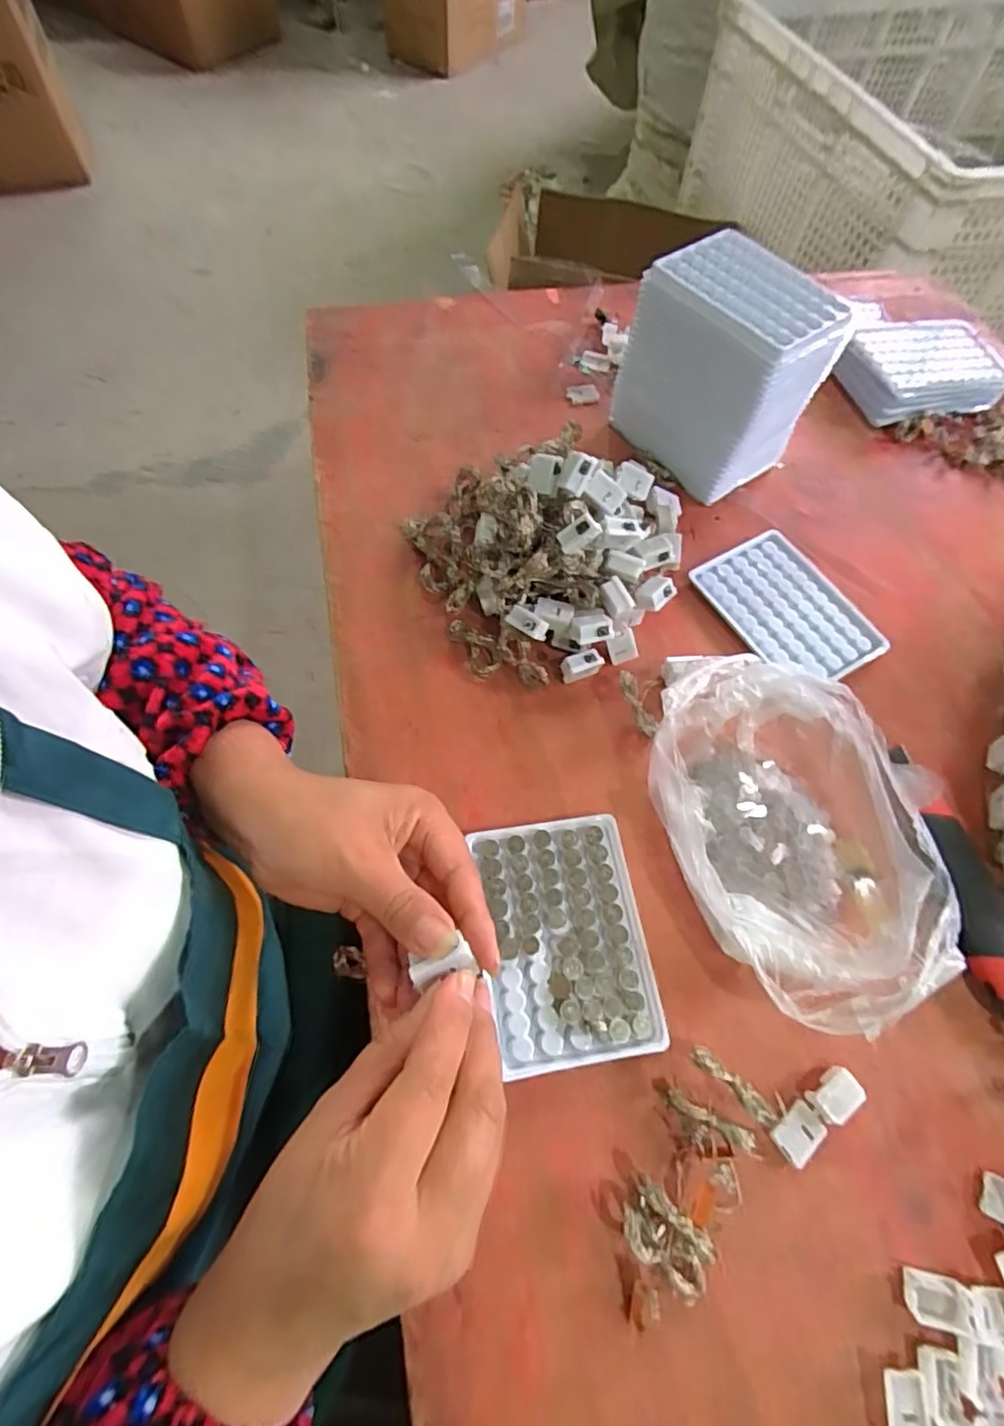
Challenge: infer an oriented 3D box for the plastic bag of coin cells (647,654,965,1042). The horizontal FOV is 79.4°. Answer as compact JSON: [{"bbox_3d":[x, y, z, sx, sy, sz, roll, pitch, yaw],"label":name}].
[{"bbox_3d":[0.169,0.064,0.366,0.136,0.060,0.219,-13,66,-9],"label":"plastic bag of coin cells"}]

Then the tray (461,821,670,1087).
[{"bbox_3d":[0.037,0.129,0.348,0.090,0.021,0.128,-7,66,-7],"label":"tray"}]

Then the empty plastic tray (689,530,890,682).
[{"bbox_3d":[0.221,-0.080,0.466,0.096,0.008,0.129,-28,70,-15],"label":"empty plastic tray"}]

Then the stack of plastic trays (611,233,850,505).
[{"bbox_3d":[0.175,-0.273,0.487,0.095,0.136,0.132,-32,71,-17],"label":"stack of plastic trays"}]

